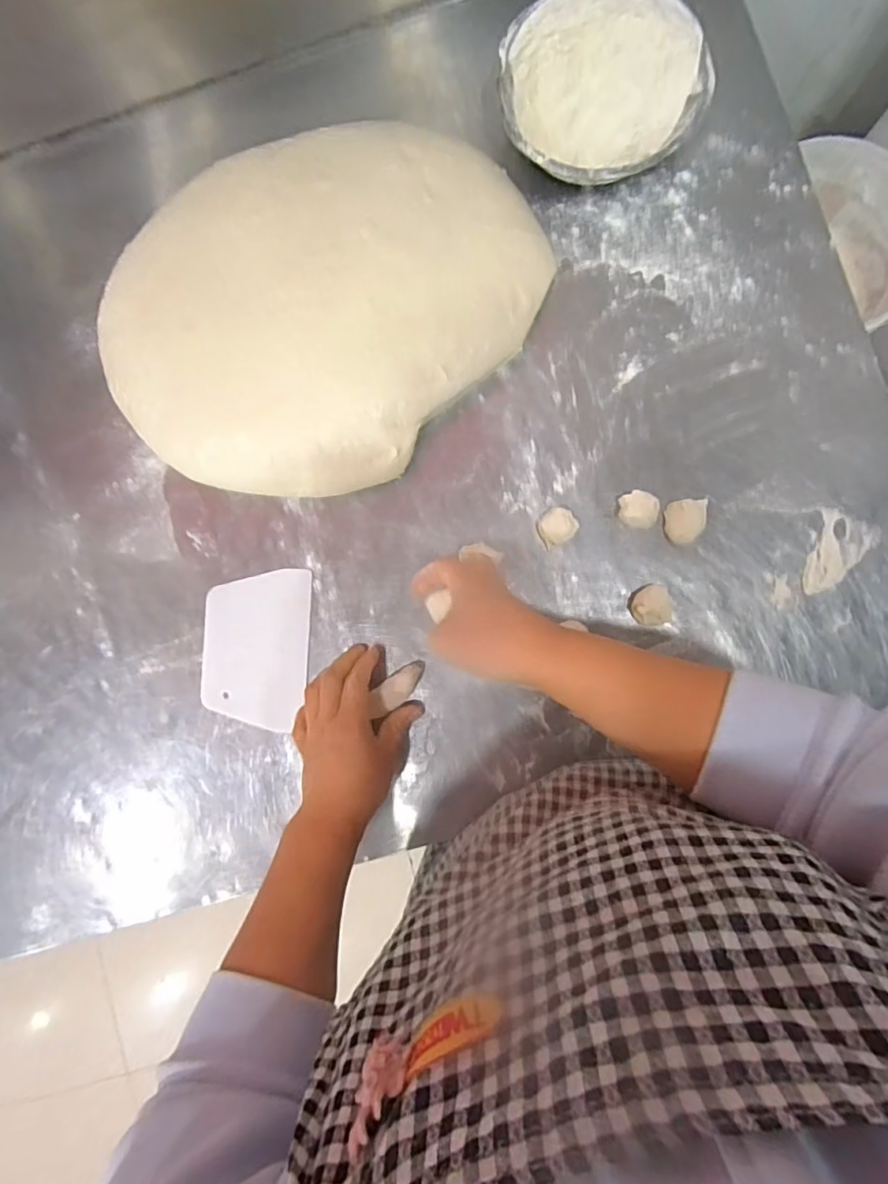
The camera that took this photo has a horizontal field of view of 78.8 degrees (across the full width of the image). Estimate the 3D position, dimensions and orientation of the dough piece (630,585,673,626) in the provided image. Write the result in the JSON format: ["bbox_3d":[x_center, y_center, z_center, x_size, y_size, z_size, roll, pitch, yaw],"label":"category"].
[{"bbox_3d":[0.181,0.012,0.477,0.033,0.020,0.035,0,87,4],"label":"dough piece"}]

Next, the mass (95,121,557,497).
[{"bbox_3d":[-0.123,-0.269,0.497,0.328,0.070,0.374,45,91,5],"label":"mass"}]

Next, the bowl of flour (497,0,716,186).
[{"bbox_3d":[0.141,-0.442,0.488,0.171,0.066,0.157,0,87,4],"label":"bowl of flour"}]

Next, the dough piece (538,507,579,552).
[{"bbox_3d":[0.102,-0.059,0.485,0.035,0.022,0.030,-33,85,2],"label":"dough piece"}]

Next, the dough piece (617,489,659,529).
[{"bbox_3d":[0.171,-0.071,0.479,0.031,0.026,0.033,0,87,4],"label":"dough piece"}]

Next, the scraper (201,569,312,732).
[{"bbox_3d":[-0.176,0.052,0.507,0.100,0.005,0.142,2,89,7],"label":"scraper"}]

